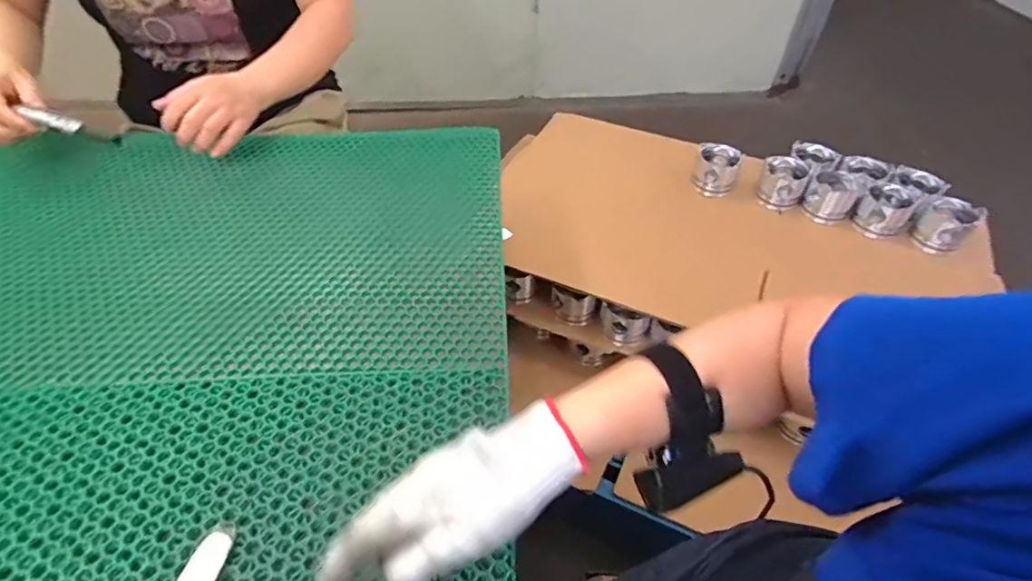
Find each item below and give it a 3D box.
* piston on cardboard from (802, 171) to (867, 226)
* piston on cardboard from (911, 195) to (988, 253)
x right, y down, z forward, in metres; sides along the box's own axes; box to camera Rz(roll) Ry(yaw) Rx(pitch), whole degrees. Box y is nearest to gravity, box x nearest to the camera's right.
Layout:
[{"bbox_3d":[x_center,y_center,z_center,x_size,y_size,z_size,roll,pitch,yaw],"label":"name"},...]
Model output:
[{"bbox_3d":[0.681,-0.207,1.183,0.097,0.082,0.101,28,52,23],"label":"piston on cardboard"},{"bbox_3d":[0.862,-0.136,1.110,0.104,0.075,0.105,-34,56,-29],"label":"piston on cardboard"}]

